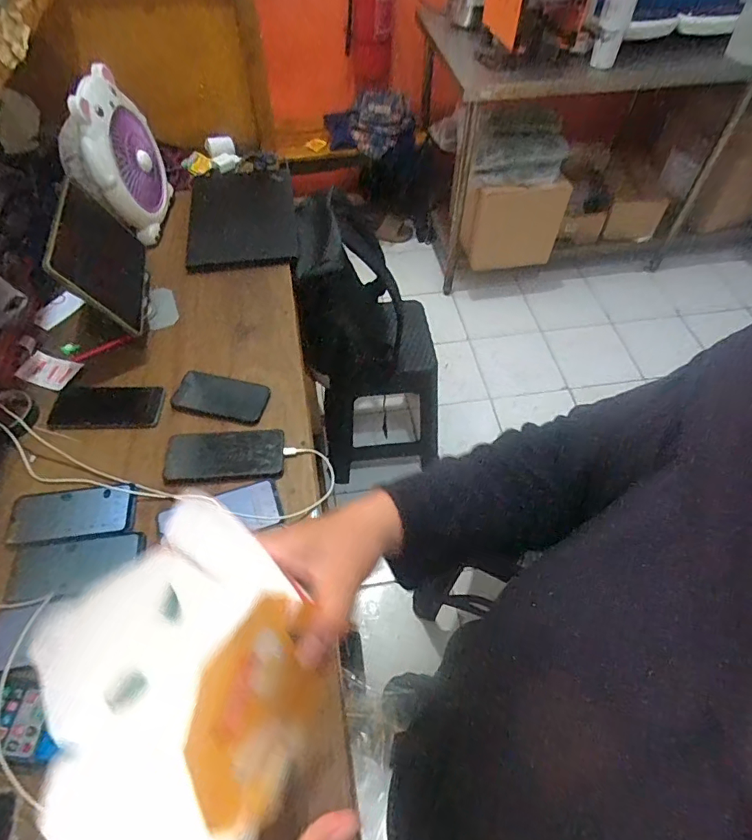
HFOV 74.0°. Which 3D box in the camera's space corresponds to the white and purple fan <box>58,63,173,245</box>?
[{"bbox_3d":[-0.498,-0.501,0.971,0.102,0.267,0.207,2,54,2],"label":"white and purple fan"}]

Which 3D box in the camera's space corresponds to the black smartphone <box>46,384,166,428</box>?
[{"bbox_3d":[-0.416,-0.023,0.776,0.161,0.011,0.082,-3,54,-2],"label":"black smartphone"}]

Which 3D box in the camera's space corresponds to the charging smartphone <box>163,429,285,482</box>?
[{"bbox_3d":[-0.221,0.050,0.728,0.166,0.006,0.077,-3,54,-2],"label":"charging smartphone"}]

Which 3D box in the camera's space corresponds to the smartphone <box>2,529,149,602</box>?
[{"bbox_3d":[-0.385,0.184,0.635,0.158,0.009,0.077,-6,54,-4],"label":"smartphone"}]

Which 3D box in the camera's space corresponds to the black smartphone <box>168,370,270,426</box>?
[{"bbox_3d":[-0.245,-0.036,0.789,0.143,0.015,0.078,14,67,4],"label":"black smartphone"}]

